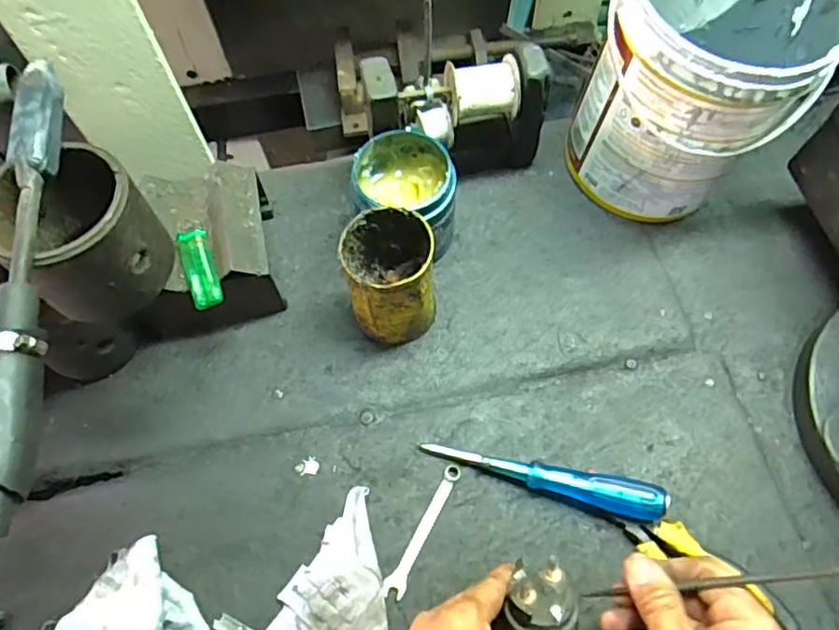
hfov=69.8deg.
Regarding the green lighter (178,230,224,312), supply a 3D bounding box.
[{"bbox_3d":[-0.183,-0.039,0.500,0.023,0.011,0.070,-19,64,-7],"label":"green lighter"}]

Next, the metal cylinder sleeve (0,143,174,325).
[{"bbox_3d":[-0.215,-0.052,0.381,0.088,0.082,0.086,37,70,18],"label":"metal cylinder sleeve"}]

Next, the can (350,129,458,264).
[{"bbox_3d":[-0.011,-0.108,0.562,0.087,0.100,0.088,-1,64,2],"label":"can"}]

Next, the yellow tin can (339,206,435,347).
[{"bbox_3d":[-0.024,-0.033,0.520,0.071,0.115,0.082,-9,66,-3],"label":"yellow tin can"}]

